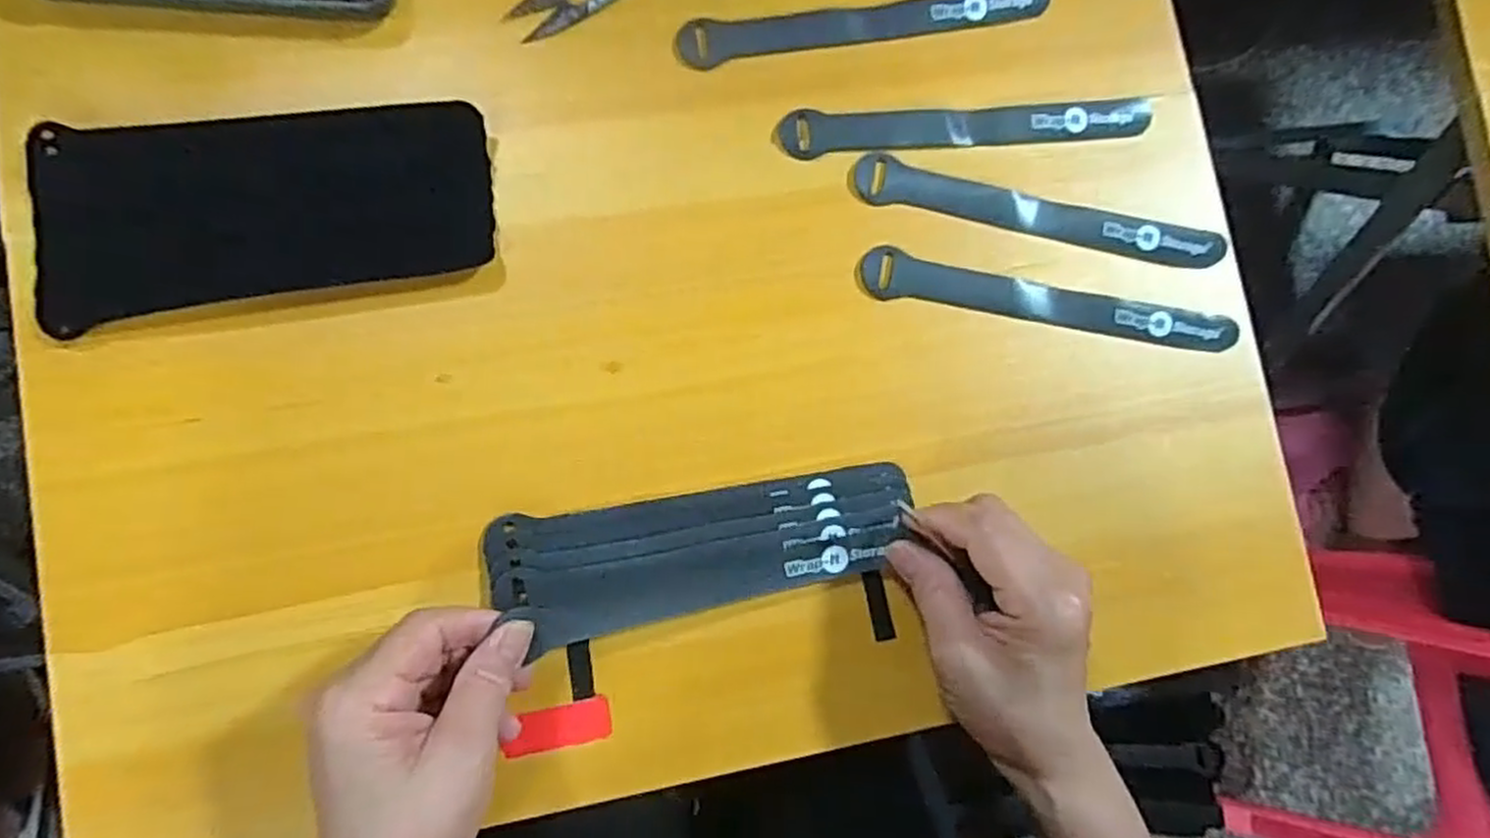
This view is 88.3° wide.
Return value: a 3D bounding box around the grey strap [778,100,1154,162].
[{"bbox_3d":[0.116,-0.150,0.395,0.194,0.006,0.023,-5,84,-6],"label":"grey strap"}]

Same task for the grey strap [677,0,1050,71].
[{"bbox_3d":[0.063,-0.206,0.397,0.194,0.005,0.025,-12,90,-5],"label":"grey strap"}]

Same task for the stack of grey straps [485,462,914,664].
[{"bbox_3d":[-0.018,0.061,0.361,0.192,0.013,0.058,-10,84,-5],"label":"stack of grey straps"}]

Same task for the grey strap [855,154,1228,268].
[{"bbox_3d":[0.152,-0.104,0.392,0.190,0.006,0.024,11,83,-5],"label":"grey strap"}]

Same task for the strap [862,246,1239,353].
[{"bbox_3d":[0.156,-0.059,0.390,0.193,0.010,0.022,9,83,-5],"label":"strap"}]

